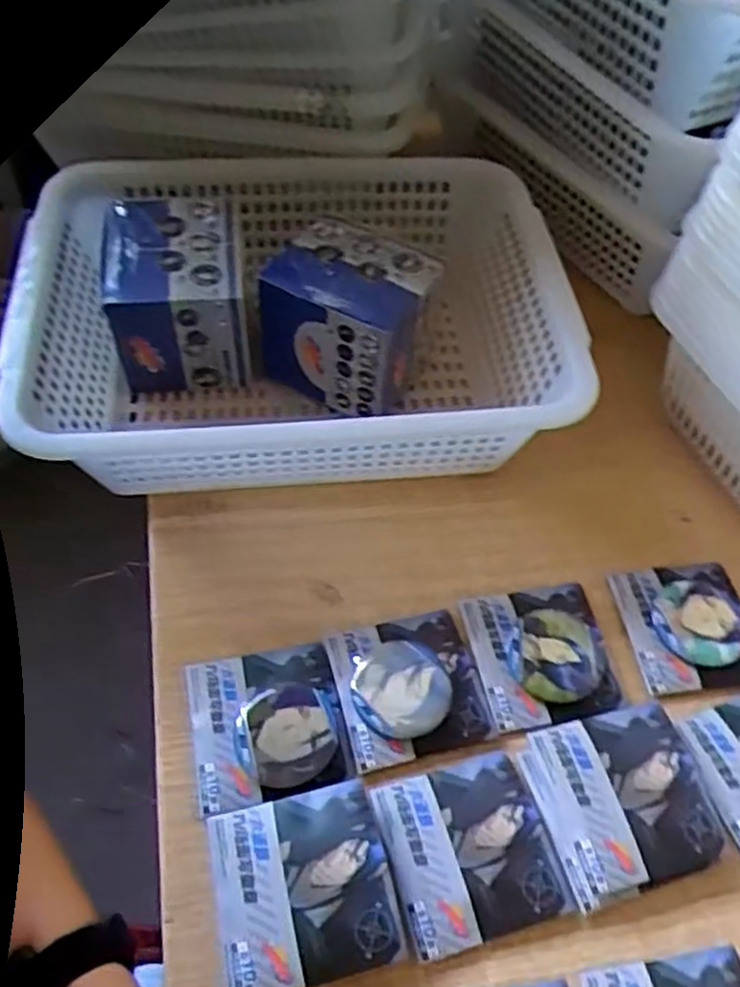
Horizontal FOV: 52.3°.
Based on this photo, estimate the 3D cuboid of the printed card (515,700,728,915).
[{"bbox_3d":[0.135,0.162,0.404,0.087,0.015,0.087,-13,57,-13],"label":"printed card"}]

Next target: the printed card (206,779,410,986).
[{"bbox_3d":[-0.033,0.192,0.367,0.081,0.019,0.082,-10,57,-11],"label":"printed card"}]

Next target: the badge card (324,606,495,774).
[{"bbox_3d":[0.024,0.107,0.435,0.083,0.015,0.083,-11,57,-12],"label":"badge card"}]

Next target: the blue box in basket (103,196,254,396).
[{"bbox_3d":[-0.138,-0.145,0.548,0.091,0.087,0.126,-6,56,-9],"label":"blue box in basket"}]

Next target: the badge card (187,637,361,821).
[{"bbox_3d":[-0.058,0.128,0.421,0.083,0.014,0.085,-14,52,-4],"label":"badge card"}]

